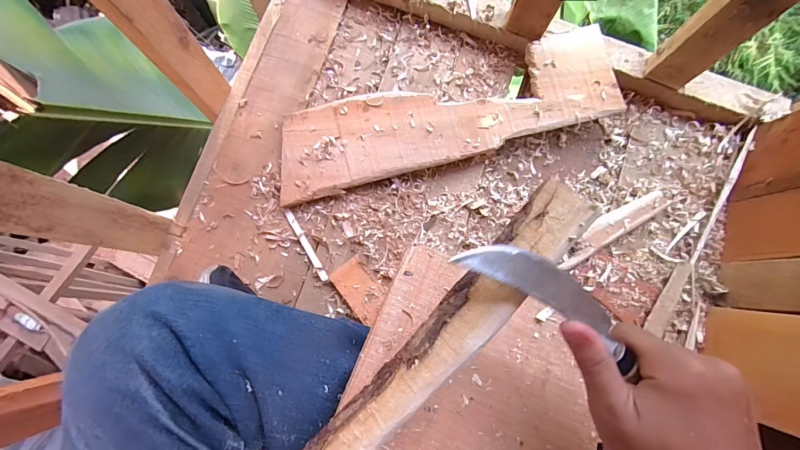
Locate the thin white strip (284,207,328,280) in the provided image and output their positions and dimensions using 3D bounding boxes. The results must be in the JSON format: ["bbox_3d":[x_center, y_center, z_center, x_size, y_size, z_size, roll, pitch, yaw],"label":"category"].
[{"bbox_3d":[-0.123,0.026,0.463,0.009,0.007,0.107,-30,81,-6],"label":"thin white strip"}]

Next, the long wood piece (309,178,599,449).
[{"bbox_3d":[-0.005,0.104,0.213,0.035,0.019,0.322,43,91,6],"label":"long wood piece"}]

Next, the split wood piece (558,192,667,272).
[{"bbox_3d":[0.278,0.003,0.468,0.170,0.019,0.032,-30,81,-6],"label":"split wood piece"}]

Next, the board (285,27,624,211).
[{"bbox_3d":[0.061,-0.144,0.474,0.450,0.021,0.118,-16,83,-1],"label":"board"}]

